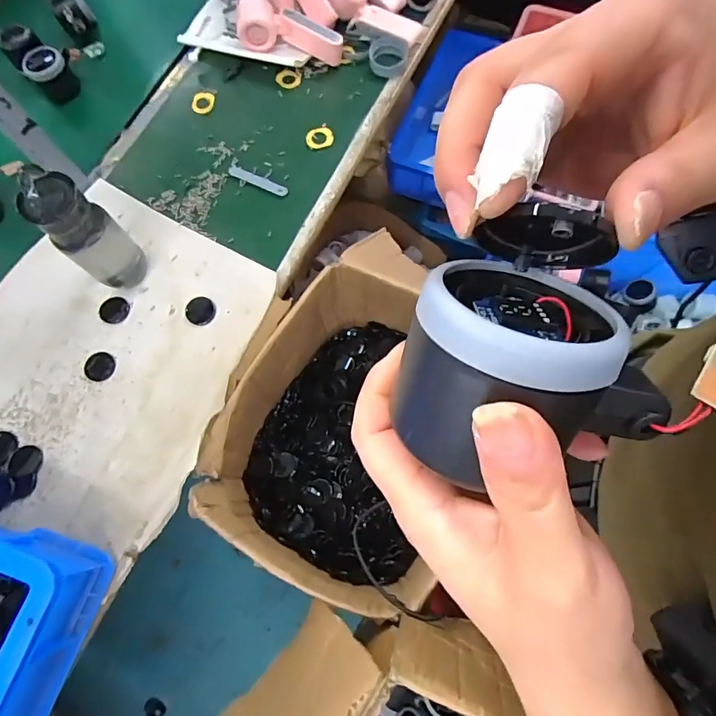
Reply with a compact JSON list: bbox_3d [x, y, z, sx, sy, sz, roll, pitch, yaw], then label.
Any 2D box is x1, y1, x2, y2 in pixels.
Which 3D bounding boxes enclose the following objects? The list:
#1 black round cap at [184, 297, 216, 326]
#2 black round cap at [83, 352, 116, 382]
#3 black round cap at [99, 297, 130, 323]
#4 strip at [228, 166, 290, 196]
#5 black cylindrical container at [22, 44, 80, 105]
[{"bbox_3d":[-0.205,-0.062,0.585,0.040,0.007,0.037,0,74,0],"label":"black round cap"},{"bbox_3d":[-0.329,0.010,0.571,0.038,0.004,0.036,0,74,0],"label":"black round cap"},{"bbox_3d":[-0.320,-0.063,0.591,0.033,0.006,0.036,0,74,0],"label":"black round cap"},{"bbox_3d":[-0.145,-0.256,0.652,0.096,0.004,0.016,25,80,11],"label":"strip"},{"bbox_3d":[-0.480,-0.445,0.707,0.058,0.067,0.056,0,74,0],"label":"black cylindrical container"}]

